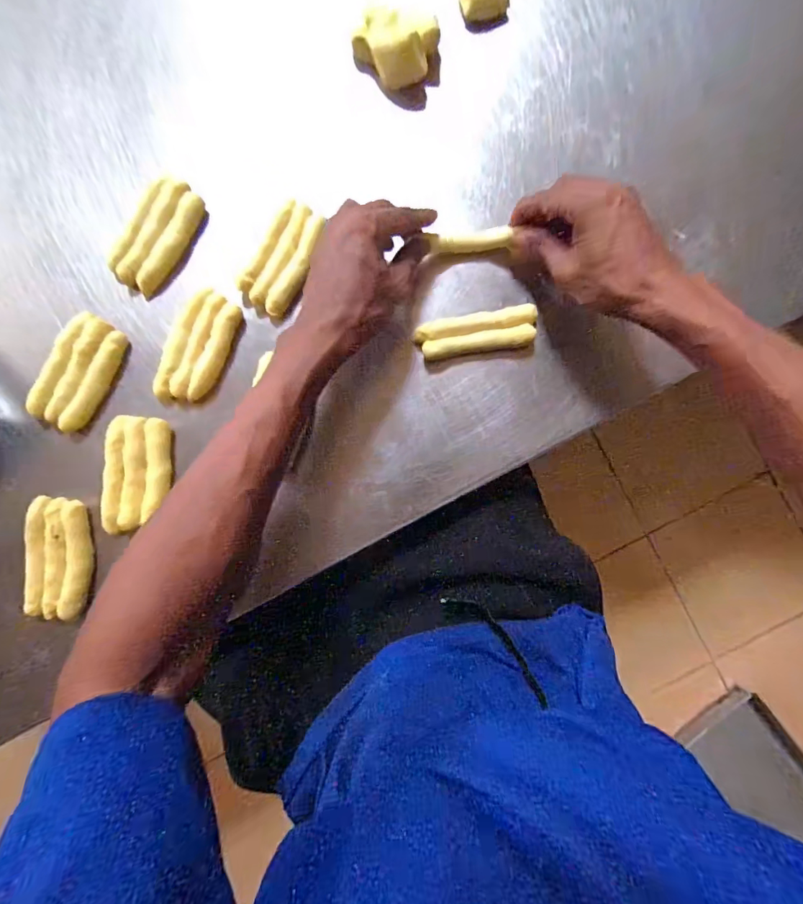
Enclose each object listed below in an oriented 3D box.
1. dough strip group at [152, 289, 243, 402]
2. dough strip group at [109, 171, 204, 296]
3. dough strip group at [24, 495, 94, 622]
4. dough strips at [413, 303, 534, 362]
[{"bbox_3d":[-0.185,-0.095,0.395,0.047,0.017,0.101,23,89,2],"label":"dough strip group"},{"bbox_3d":[-0.227,-0.201,0.397,0.049,0.017,0.105,30,89,2],"label":"dough strip group"},{"bbox_3d":[-0.311,0.095,0.390,0.047,0.026,0.105,-6,88,1],"label":"dough strip group"},{"bbox_3d":[0.068,-0.108,0.393,0.106,0.016,0.034,-9,88,1],"label":"dough strips"}]

